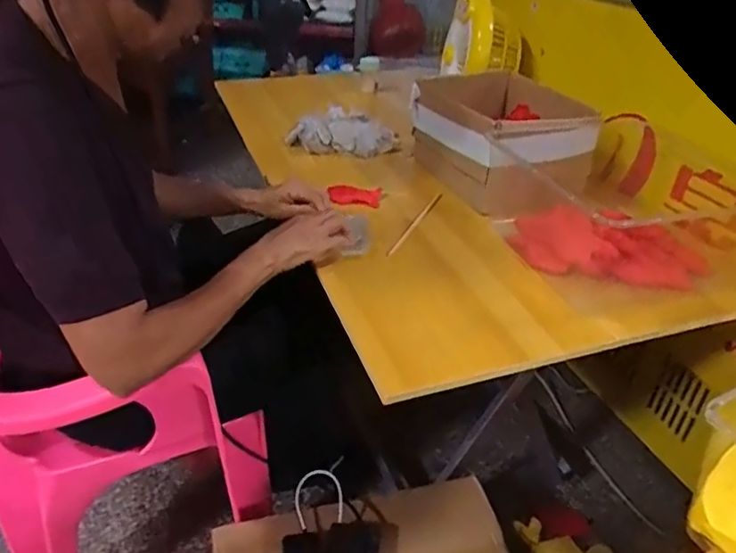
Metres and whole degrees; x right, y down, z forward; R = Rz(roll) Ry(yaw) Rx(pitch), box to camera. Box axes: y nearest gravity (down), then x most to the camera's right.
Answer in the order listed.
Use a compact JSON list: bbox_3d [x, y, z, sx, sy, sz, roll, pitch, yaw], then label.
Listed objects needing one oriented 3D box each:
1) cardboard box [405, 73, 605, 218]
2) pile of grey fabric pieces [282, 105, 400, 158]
[{"bbox_3d":[0.229,-0.247,1.023,0.239,0.134,0.339,-9,36,-16],"label":"cardboard box"},{"bbox_3d":[-0.052,-0.286,1.188,0.213,0.090,0.099,-16,38,-25],"label":"pile of grey fabric pieces"}]

